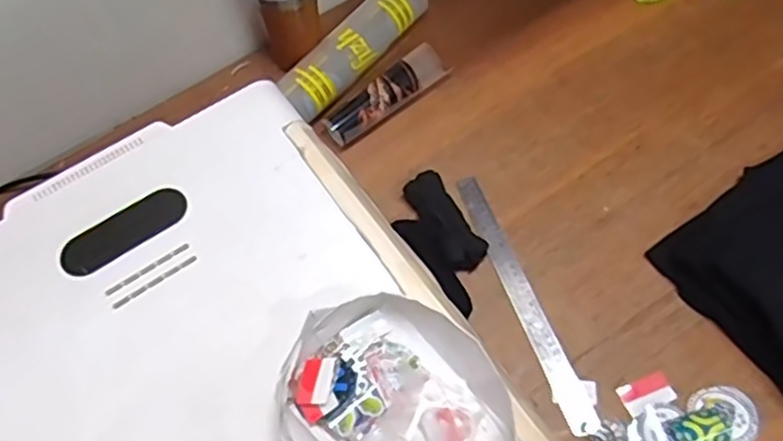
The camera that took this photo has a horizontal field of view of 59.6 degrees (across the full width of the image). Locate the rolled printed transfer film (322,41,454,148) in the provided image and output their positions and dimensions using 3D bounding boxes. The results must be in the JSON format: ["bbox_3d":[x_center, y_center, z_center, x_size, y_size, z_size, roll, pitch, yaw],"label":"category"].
[{"bbox_3d":[-0.008,-0.162,0.880,0.181,0.040,0.054,-36,67,-16],"label":"rolled printed transfer film"}]

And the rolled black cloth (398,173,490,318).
[{"bbox_3d":[0.063,-0.001,0.806,0.051,0.023,0.126,-26,65,-12],"label":"rolled black cloth"}]

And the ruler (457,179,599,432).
[{"bbox_3d":[0.146,0.085,0.775,0.030,0.007,0.318,-24,65,0],"label":"ruler"}]

